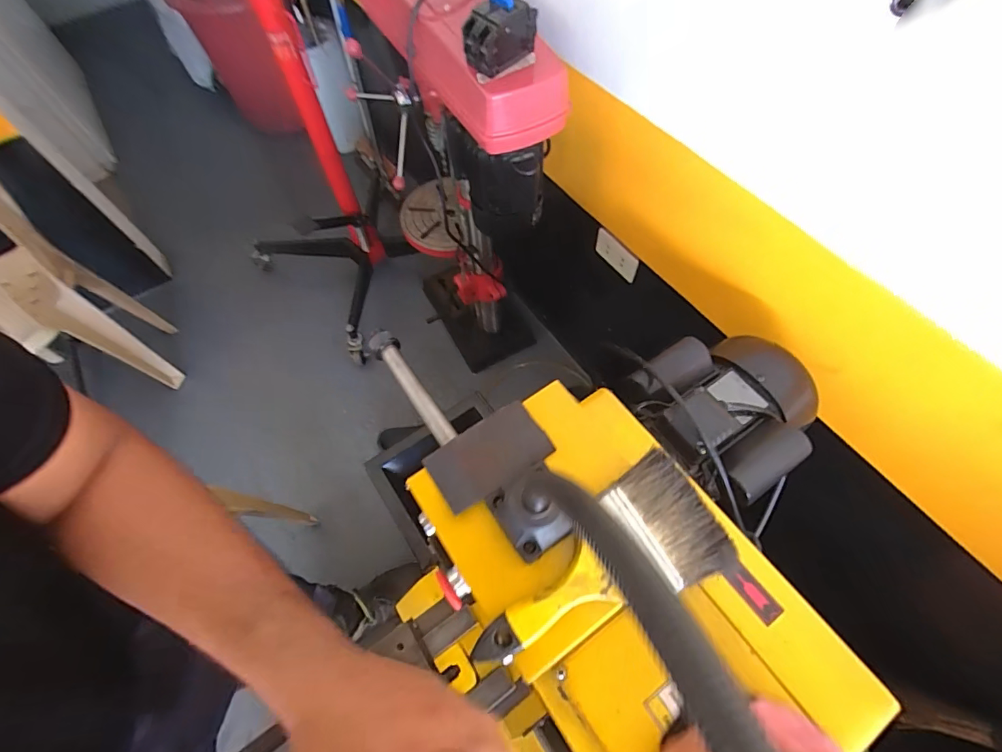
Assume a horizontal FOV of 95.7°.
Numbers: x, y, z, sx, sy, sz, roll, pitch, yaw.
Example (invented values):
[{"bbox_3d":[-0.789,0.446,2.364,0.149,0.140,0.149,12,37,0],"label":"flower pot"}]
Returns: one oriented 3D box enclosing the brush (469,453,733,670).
[{"bbox_3d":[0.085,0.166,0.361,0.216,0.022,0.102,-35,66,-15],"label":"brush"}]

